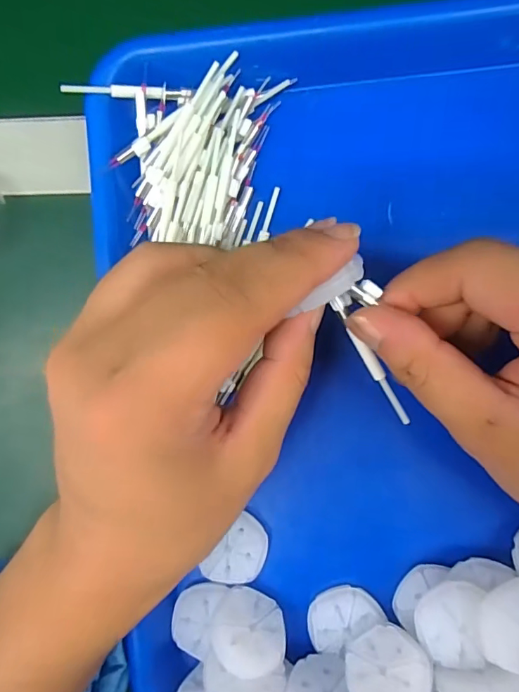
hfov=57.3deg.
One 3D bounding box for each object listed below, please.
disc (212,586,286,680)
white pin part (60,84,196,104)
[{"bbox_3d":[-0.005,0.136,0.227,0.036,0.005,0.036,14,44,-14],"label":"disc"},{"bbox_3d":[-0.061,-0.119,0.222,0.059,0.007,0.006,-4,84,-15],"label":"white pin part"}]

